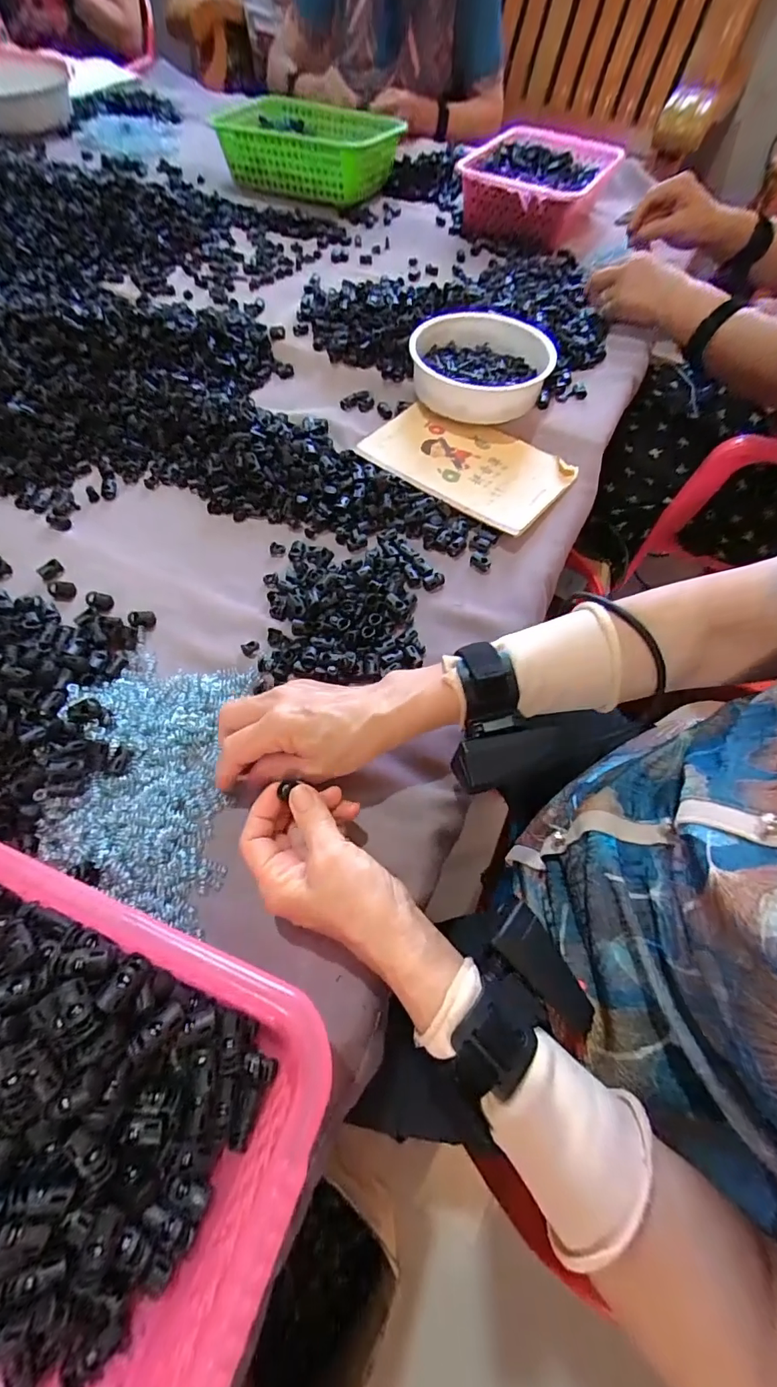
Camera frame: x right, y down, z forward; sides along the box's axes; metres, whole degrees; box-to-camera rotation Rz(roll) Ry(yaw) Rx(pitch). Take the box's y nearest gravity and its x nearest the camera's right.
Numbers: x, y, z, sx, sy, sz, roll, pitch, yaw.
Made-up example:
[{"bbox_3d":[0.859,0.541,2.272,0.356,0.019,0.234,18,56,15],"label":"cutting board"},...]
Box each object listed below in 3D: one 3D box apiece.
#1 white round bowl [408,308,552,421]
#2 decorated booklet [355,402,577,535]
[{"bbox_3d":[0.108,-0.391,0.566,0.158,0.048,0.174,1,61,-3],"label":"white round bowl"},{"bbox_3d":[0.084,-0.257,0.520,0.212,0.009,0.145,31,64,13],"label":"decorated booklet"}]

